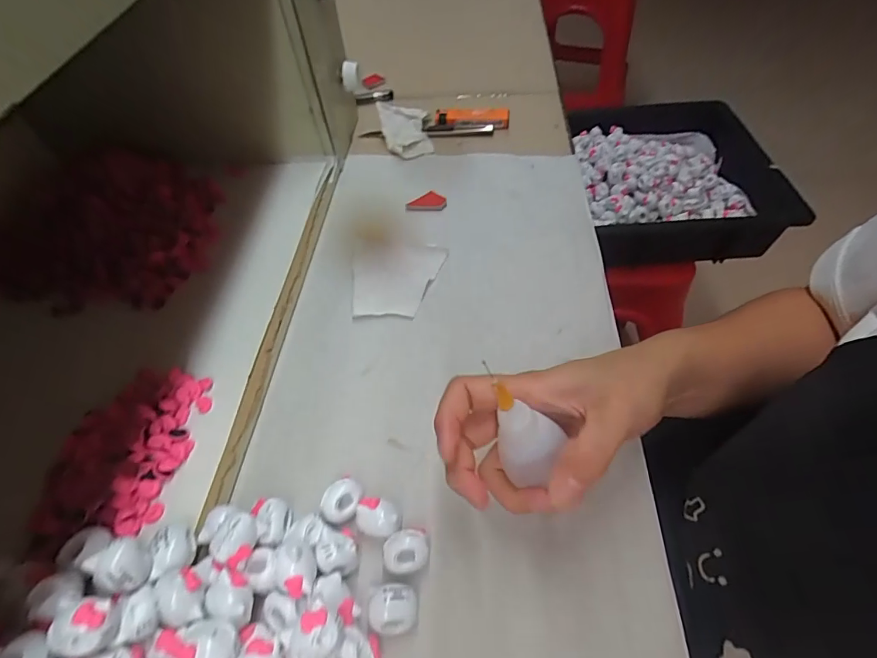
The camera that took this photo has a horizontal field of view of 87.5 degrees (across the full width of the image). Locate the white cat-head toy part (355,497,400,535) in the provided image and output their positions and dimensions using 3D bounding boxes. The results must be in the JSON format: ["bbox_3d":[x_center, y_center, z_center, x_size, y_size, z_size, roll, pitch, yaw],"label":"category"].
[{"bbox_3d":[-0.034,0.108,0.262,0.024,0.021,0.021,-2,54,6],"label":"white cat-head toy part"}]

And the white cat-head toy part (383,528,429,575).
[{"bbox_3d":[-0.018,0.122,0.251,0.024,0.021,0.021,-11,54,0],"label":"white cat-head toy part"}]

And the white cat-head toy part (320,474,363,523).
[{"bbox_3d":[-0.056,0.101,0.269,0.025,0.019,0.021,-41,59,-20],"label":"white cat-head toy part"}]

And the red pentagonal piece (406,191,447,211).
[{"bbox_3d":[-0.012,-0.121,0.431,0.037,0.006,0.021,-12,54,-1],"label":"red pentagonal piece"}]

